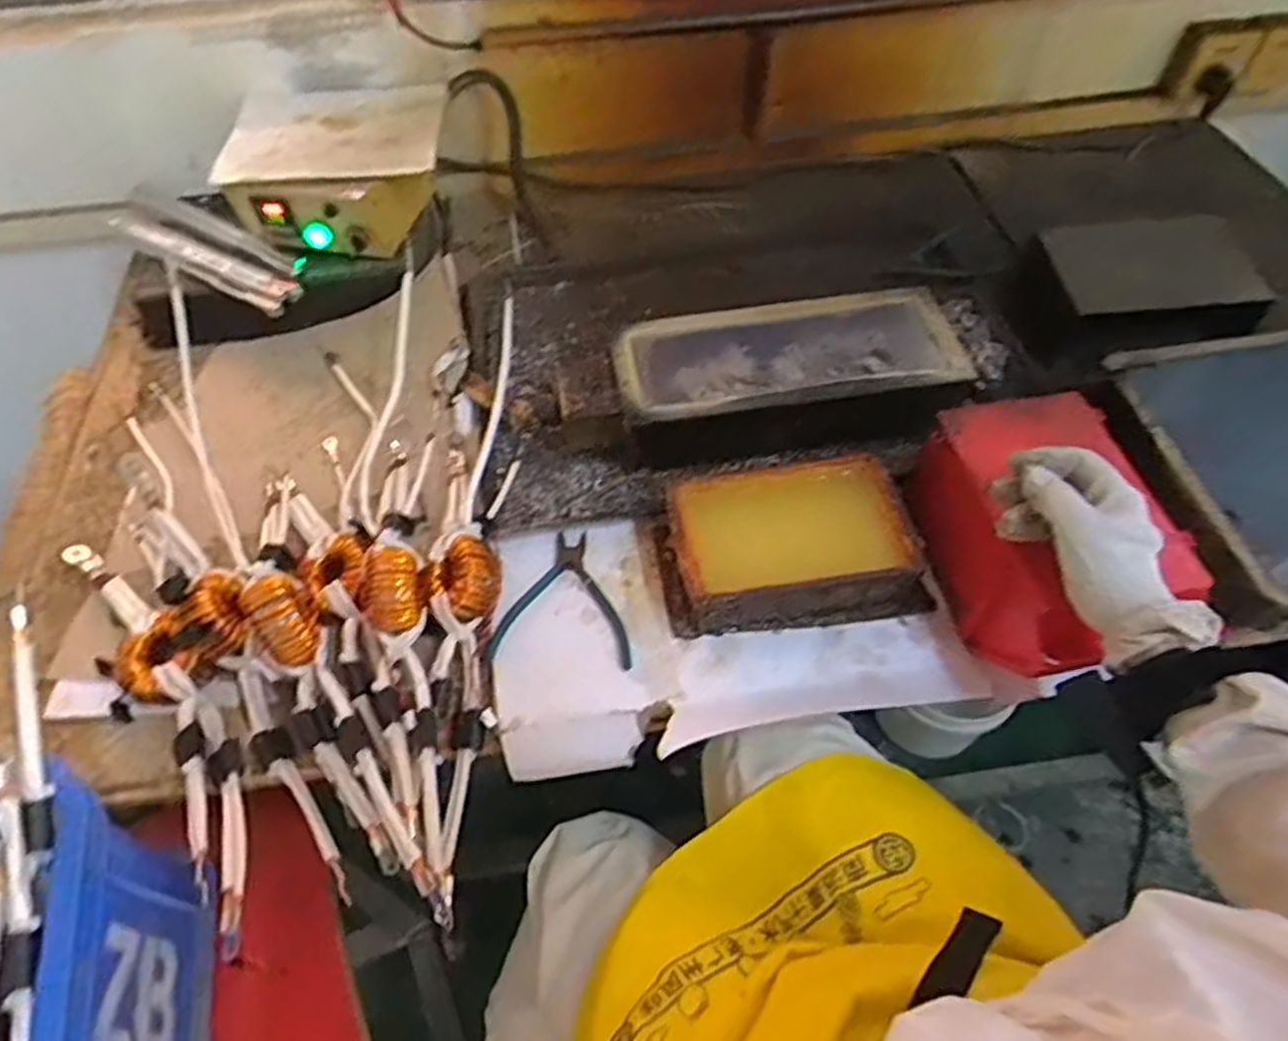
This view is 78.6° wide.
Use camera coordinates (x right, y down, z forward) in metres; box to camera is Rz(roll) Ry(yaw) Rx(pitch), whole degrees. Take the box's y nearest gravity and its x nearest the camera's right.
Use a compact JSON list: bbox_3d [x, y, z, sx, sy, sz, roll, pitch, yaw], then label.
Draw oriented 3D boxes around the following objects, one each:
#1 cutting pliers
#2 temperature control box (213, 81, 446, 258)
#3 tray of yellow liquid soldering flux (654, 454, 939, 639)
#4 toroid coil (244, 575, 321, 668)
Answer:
[{"bbox_3d":[-0.069,0.069,0.714,0.125,0.009,0.128,4,54,4],"label":"cutting pliers"},{"bbox_3d":[-0.372,-0.434,0.969,0.256,0.086,0.226,-5,54,-2],"label":"temperature control box"},{"bbox_3d":[0.132,0.021,0.707,0.226,0.075,0.132,-8,54,-4],"label":"tray of yellow liquid soldering flux"},{"bbox_3d":[-0.299,0.089,0.667,0.050,0.072,0.071,-34,60,-21],"label":"toroid coil"}]

